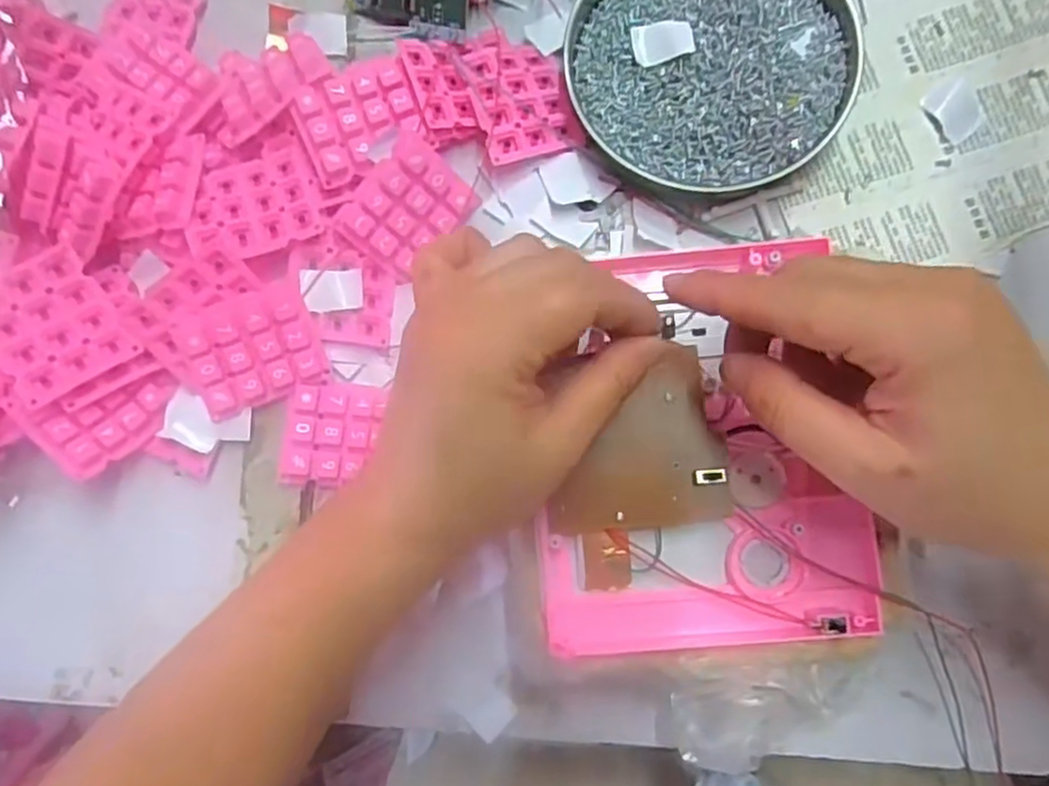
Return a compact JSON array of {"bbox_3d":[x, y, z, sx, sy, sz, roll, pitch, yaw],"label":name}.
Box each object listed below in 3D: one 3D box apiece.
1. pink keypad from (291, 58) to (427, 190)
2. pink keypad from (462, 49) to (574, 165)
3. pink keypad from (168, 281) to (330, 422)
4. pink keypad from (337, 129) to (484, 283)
[{"bbox_3d":[-0.079,-0.133,0.335,0.055,0.011,0.051,-22,91,-9],"label":"pink keypad"},{"bbox_3d":[-0.002,-0.146,0.345,0.045,0.007,0.060,-14,84,-16],"label":"pink keypad"},{"bbox_3d":[-0.128,-0.019,0.323,0.061,0.012,0.049,-19,106,-7],"label":"pink keypad"},{"bbox_3d":[-0.056,-0.089,0.339,0.047,0.008,0.058,41,89,-19],"label":"pink keypad"}]

